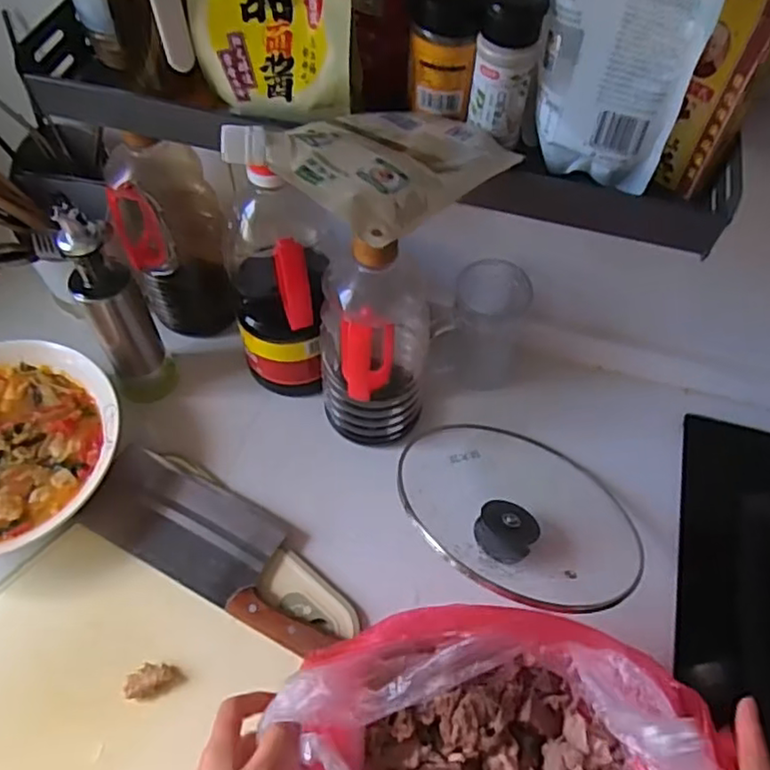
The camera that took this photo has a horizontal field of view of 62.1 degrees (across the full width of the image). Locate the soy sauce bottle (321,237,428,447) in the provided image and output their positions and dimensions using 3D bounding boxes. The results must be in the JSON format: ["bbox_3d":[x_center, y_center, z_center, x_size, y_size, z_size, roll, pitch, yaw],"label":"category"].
[{"bbox_3d":[-0.011,-0.035,0.580,0.094,0.234,0.091,0,57,-1],"label":"soy sauce bottle"}]

